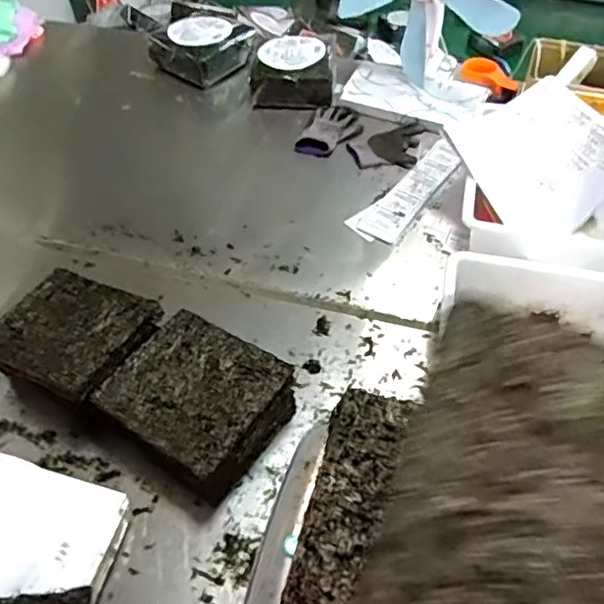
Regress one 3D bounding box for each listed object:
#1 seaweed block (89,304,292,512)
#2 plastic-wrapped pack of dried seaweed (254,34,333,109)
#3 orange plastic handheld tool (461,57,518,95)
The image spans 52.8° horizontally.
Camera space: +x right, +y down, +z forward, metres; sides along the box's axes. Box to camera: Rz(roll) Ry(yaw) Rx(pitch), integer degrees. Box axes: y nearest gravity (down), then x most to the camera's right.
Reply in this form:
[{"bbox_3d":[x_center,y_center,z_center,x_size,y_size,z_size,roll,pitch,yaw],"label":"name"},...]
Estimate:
[{"bbox_3d":[-0.141,0.131,0.816,0.208,0.094,0.180,27,55,21],"label":"seaweed block"},{"bbox_3d":[-0.020,-0.523,1.376,0.177,0.073,0.175,1,50,2],"label":"plastic-wrapped pack of dried seaweed"},{"bbox_3d":[0.422,-0.513,1.372,0.132,0.031,0.065,35,58,26],"label":"orange plastic handheld tool"}]

